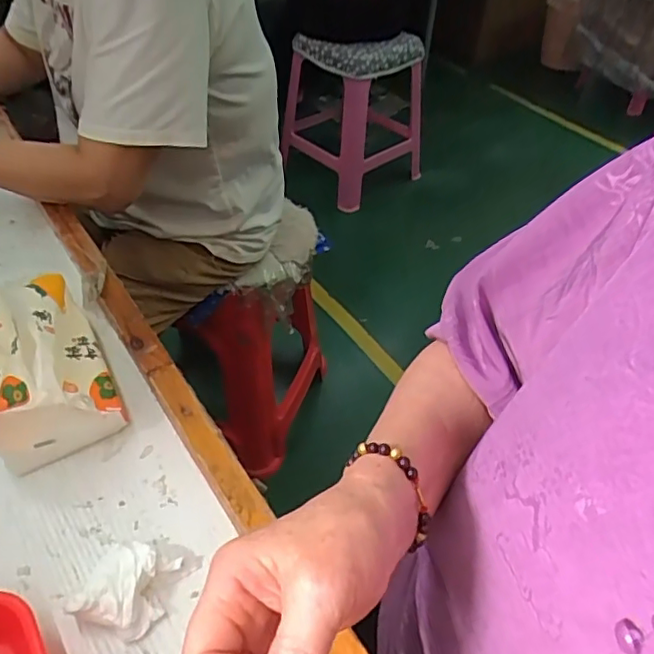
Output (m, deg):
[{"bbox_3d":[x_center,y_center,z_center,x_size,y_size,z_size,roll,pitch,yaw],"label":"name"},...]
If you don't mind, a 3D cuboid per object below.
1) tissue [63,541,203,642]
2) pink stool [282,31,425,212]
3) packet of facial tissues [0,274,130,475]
[{"bbox_3d":[-0.126,0.166,0.388,0.051,0.025,0.069,23,48,19],"label":"tissue"},{"bbox_3d":[0.075,-0.659,1.792,0.297,0.450,0.366,36,53,29],"label":"pink stool"},{"bbox_3d":[-0.231,0.032,0.475,0.095,0.087,0.133,-22,50,-23],"label":"packet of facial tissues"}]

